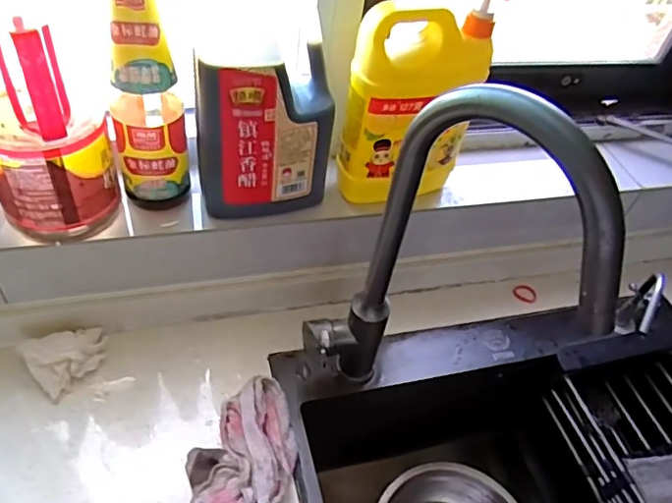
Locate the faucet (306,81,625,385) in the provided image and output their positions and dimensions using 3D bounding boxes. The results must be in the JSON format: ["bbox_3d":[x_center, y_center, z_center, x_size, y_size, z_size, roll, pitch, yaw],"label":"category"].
[{"bbox_3d":[0.082,0.052,0.484,0.223,0.423,0.065,29,49,16],"label":"faucet"}]

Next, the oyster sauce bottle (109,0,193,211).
[{"bbox_3d":[-0.187,-0.157,0.529,0.068,0.260,0.075,-8,50,-18],"label":"oyster sauce bottle"}]

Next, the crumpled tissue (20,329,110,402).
[{"bbox_3d":[-0.289,0.112,0.600,0.084,0.039,0.062,-28,58,-31],"label":"crumpled tissue"}]

